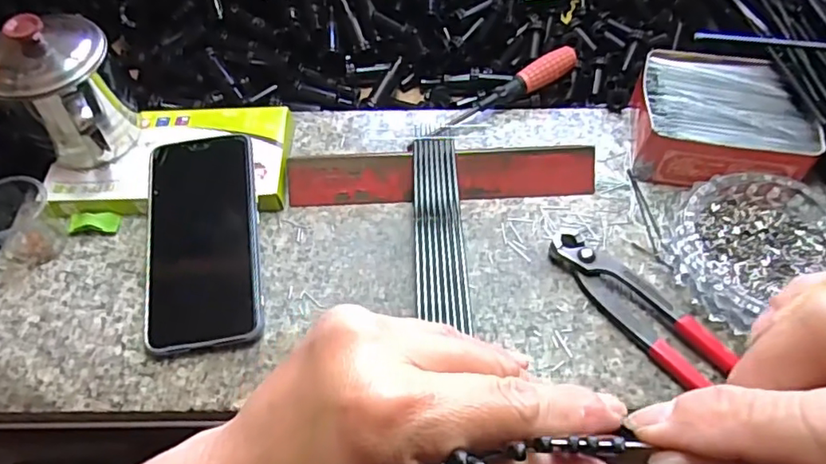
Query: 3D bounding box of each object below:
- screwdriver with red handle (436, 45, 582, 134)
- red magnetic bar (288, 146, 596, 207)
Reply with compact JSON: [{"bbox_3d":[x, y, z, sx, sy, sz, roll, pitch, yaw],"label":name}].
[{"bbox_3d":[0.078,-0.116,0.484,0.135,0.018,0.017,-31,60,-4],"label":"screwdriver with red handle"},{"bbox_3d":[0.022,-0.043,0.435,0.227,0.022,0.028,-3,56,-1],"label":"red magnetic bar"}]

